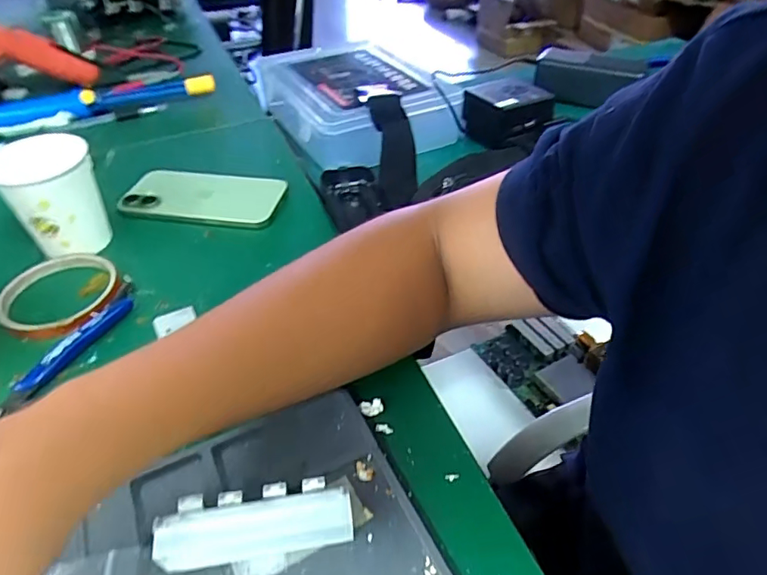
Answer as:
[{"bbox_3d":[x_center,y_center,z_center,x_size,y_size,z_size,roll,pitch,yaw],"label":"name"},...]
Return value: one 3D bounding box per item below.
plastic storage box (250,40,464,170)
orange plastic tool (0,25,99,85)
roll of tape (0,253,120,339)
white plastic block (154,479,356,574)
[{"bbox_3d":[-0.040,-0.225,0.607,0.168,0.058,0.218,-24,46,-22],"label":"plastic storage box"},{"bbox_3d":[-0.455,-0.299,0.660,0.046,0.042,0.170,26,12,28],"label":"orange plastic tool"},{"bbox_3d":[-0.245,0.005,0.399,0.082,0.011,0.091,-19,45,-18],"label":"roll of tape"},{"bbox_3d":[-0.059,0.115,0.253,0.085,0.043,0.007,-7,26,-7],"label":"white plastic block"}]

